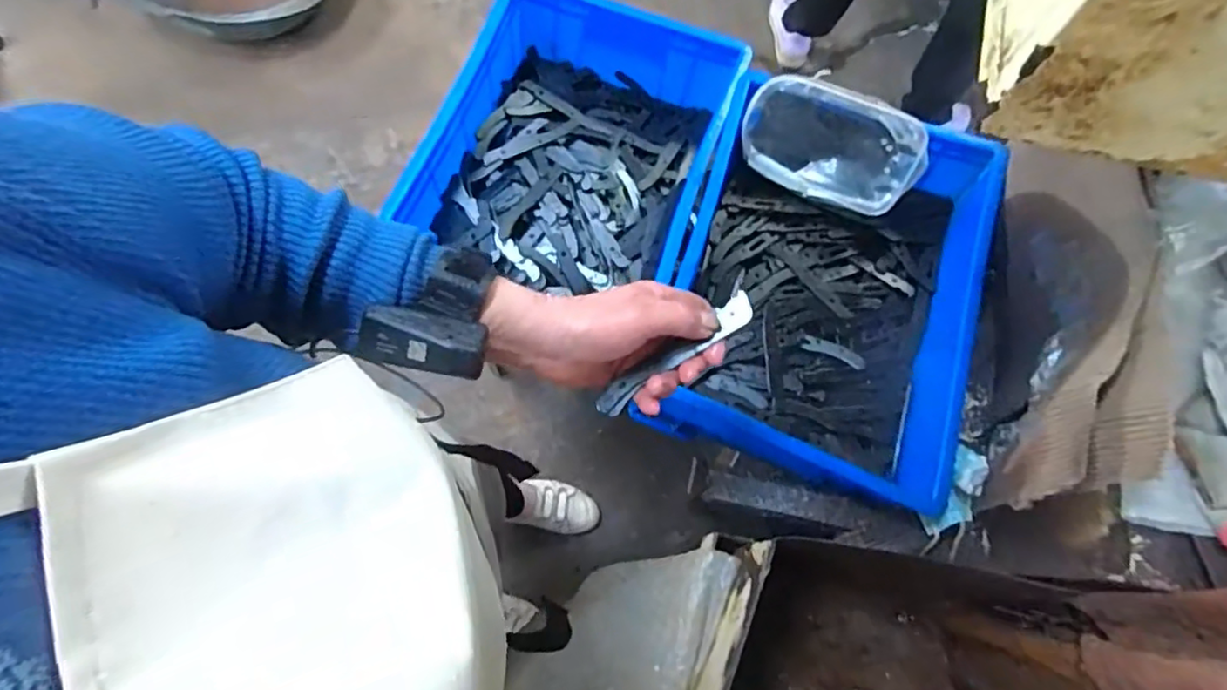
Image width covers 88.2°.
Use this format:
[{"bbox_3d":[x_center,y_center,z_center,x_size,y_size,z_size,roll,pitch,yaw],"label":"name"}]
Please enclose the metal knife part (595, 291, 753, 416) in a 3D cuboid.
[{"bbox_3d":[0.043,0.009,0.438,0.126,0.011,0.021,-37,74,6],"label":"metal knife part"}]

